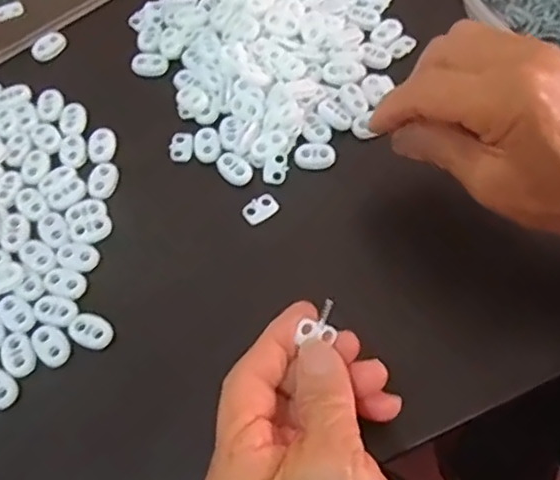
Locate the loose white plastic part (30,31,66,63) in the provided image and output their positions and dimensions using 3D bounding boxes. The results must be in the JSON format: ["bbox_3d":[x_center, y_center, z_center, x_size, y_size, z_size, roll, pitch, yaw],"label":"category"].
[{"bbox_3d":[-0.150,-0.126,0.413,0.018,0.004,0.024,37,70,20],"label":"loose white plastic part"}]

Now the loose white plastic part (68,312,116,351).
[{"bbox_3d":[-0.095,0.044,0.319,0.022,0.004,0.017,25,67,15],"label":"loose white plastic part"}]

